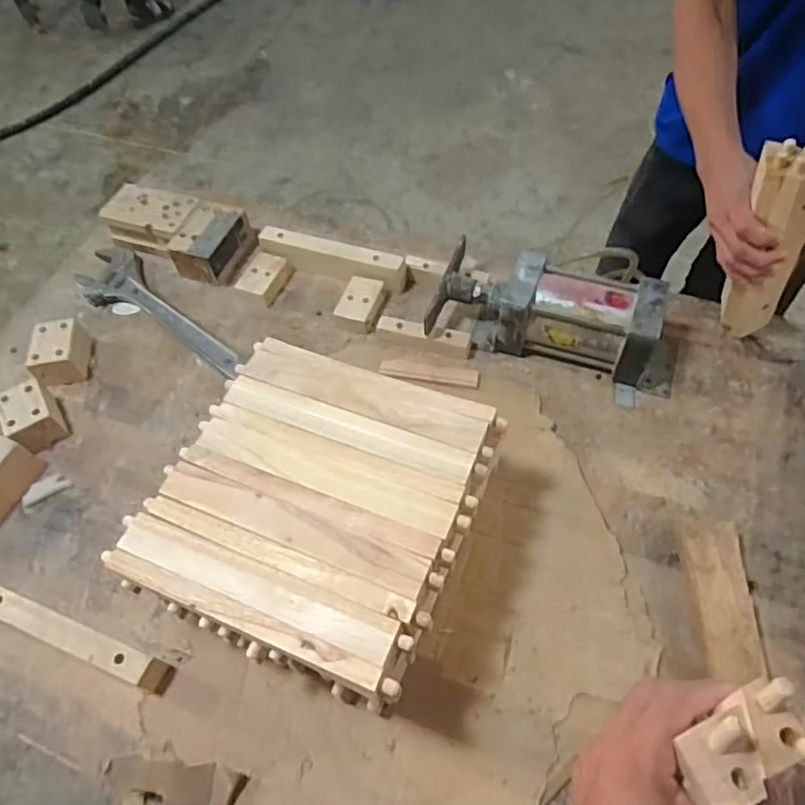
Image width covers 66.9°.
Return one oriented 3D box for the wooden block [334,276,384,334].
[{"bbox_3d":[-0.061,-0.135,0.848,0.052,0.030,0.080,15,58,12],"label":"wooden block"}]

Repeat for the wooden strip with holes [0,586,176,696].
[{"bbox_3d":[-0.338,0.231,0.609,0.228,0.057,0.026,17,58,14],"label":"wooden strip with holes"}]

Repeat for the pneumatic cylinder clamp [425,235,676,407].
[{"bbox_3d":[0.196,-0.106,0.770,0.311,0.105,0.120,16,58,13],"label":"pneumatic cylinder clamp"}]

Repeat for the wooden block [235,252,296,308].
[{"bbox_3d":[-0.199,-0.182,0.885,0.054,0.033,0.088,15,58,13],"label":"wooden block"}]

